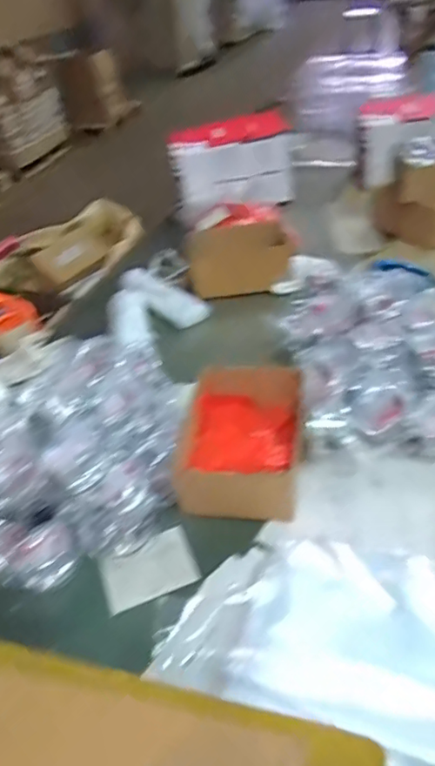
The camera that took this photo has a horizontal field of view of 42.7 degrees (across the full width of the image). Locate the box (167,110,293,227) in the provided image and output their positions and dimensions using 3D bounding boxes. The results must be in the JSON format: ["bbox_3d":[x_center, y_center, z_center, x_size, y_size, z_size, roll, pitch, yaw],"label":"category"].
[{"bbox_3d":[0.033,-0.585,1.470,0.293,0.185,0.230,-7,39,-1],"label":"box"}]

